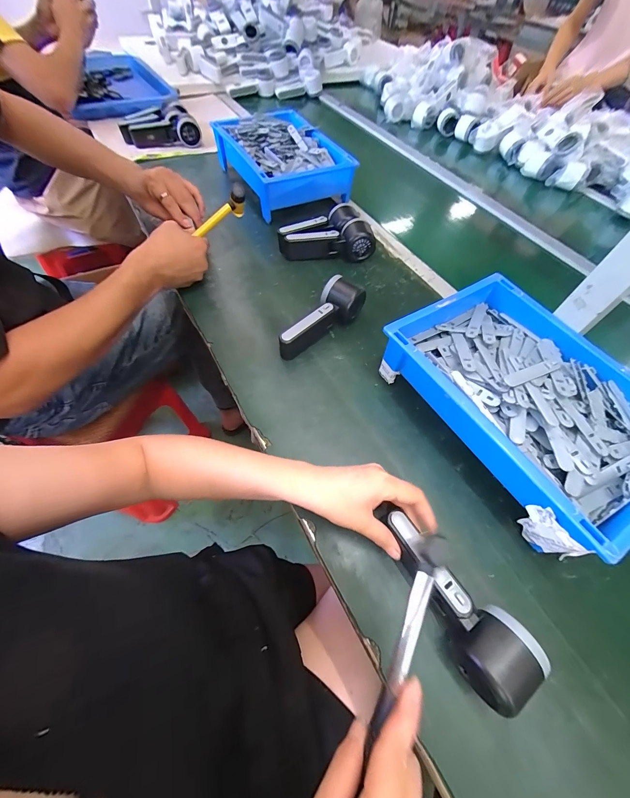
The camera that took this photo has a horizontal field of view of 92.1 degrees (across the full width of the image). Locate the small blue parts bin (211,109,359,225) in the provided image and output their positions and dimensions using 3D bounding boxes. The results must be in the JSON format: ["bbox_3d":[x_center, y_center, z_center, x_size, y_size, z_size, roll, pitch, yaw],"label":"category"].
[{"bbox_3d":[-0.073,-0.527,0.676,0.212,0.087,0.286,-22,63,-19],"label":"small blue parts bin"}]

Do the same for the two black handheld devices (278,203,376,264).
[{"bbox_3d":[0.022,-0.317,0.578,0.177,0.050,0.100,1,58,-3],"label":"two black handheld devices"}]

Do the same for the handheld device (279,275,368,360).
[{"bbox_3d":[0.009,-0.121,0.461,0.054,0.055,0.160,38,64,18],"label":"handheld device"}]

